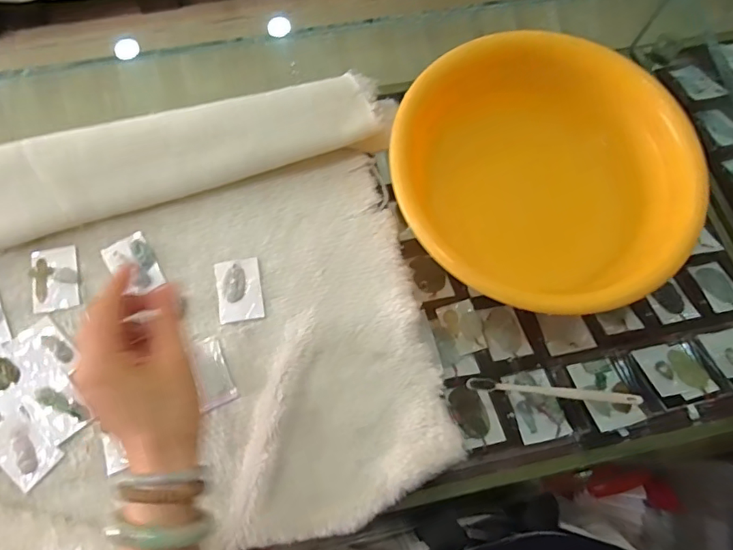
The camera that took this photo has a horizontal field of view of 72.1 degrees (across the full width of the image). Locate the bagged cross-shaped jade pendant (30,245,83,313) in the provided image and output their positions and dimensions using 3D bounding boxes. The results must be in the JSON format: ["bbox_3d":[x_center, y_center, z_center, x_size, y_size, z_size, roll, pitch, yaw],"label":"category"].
[{"bbox_3d":[-0.311,0.004,0.503,0.045,0.008,0.063,-11,74,-6],"label":"bagged cross-shaped jade pendant"}]

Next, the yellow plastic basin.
[{"bbox_3d":[0.170,-0.088,0.495,0.280,0.083,0.256,1,73,-2],"label":"yellow plastic basin"}]

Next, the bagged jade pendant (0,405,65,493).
[{"bbox_3d":[-0.310,0.156,0.454,0.065,0.005,0.045,41,76,10],"label":"bagged jade pendant"}]

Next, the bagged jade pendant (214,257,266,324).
[{"bbox_3d":[-0.127,0.015,0.504,0.044,0.004,0.063,-10,73,-5],"label":"bagged jade pendant"}]

